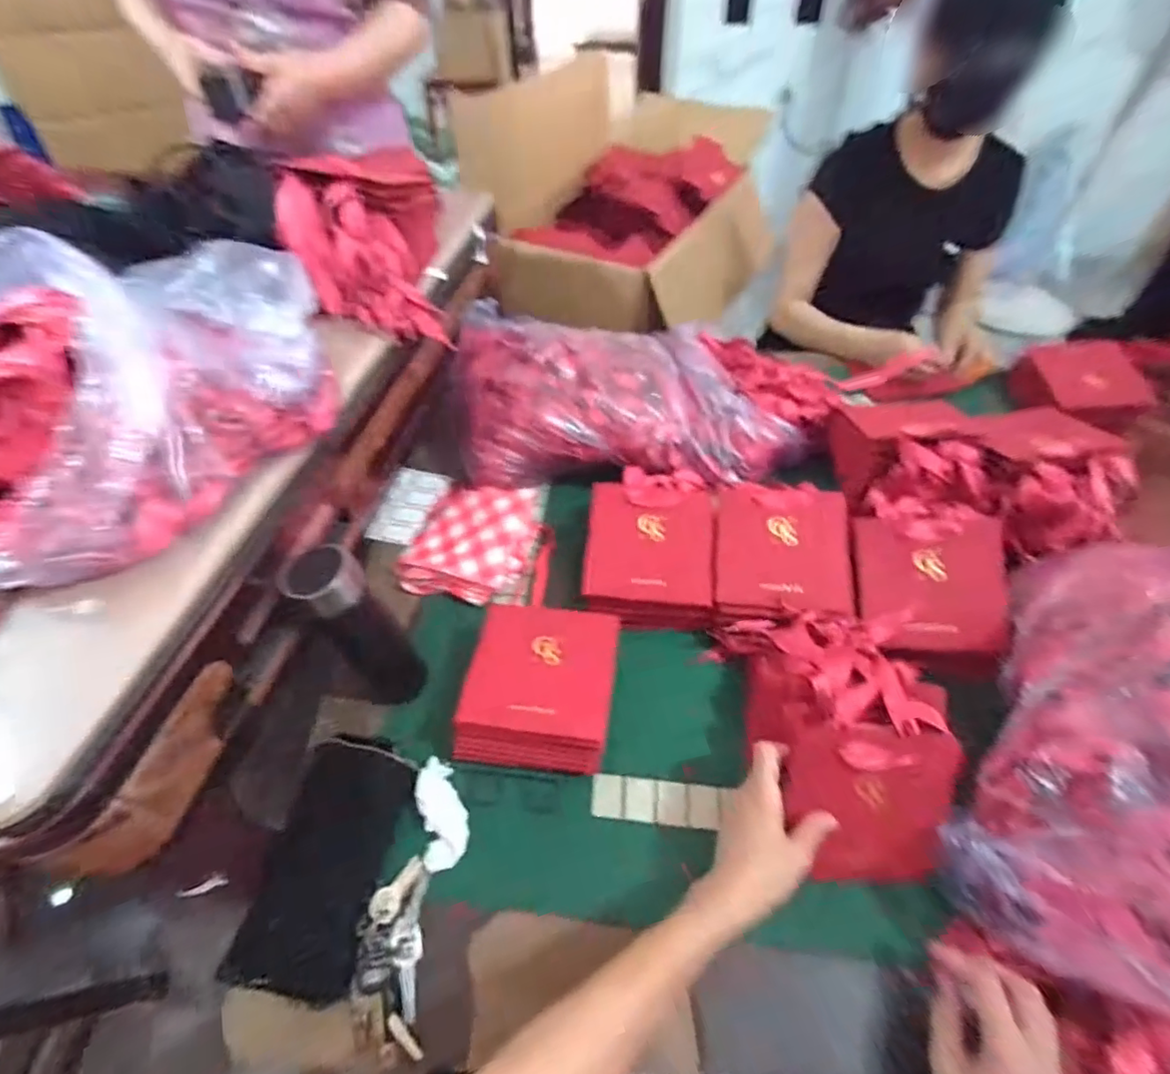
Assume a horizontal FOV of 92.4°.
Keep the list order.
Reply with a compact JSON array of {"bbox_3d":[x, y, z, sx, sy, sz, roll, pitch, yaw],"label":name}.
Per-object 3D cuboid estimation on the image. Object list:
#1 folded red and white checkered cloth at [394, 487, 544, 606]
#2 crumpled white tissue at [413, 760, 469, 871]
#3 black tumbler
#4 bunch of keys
[{"bbox_3d":[-0.148,0.005,0.727,0.159,0.066,0.151,11,51,10],"label":"folded red and white checkered cloth"},{"bbox_3d":[-0.137,0.264,0.540,0.044,0.025,0.095,-14,63,-11],"label":"crumpled white tissue"},{"bbox_3d":[-0.229,0.095,0.571,0.081,0.210,0.077,-26,54,-20],"label":"black tumbler"},{"bbox_3d":[-0.164,0.351,0.470,0.053,0.030,0.132,-6,50,-5],"label":"bunch of keys"}]

